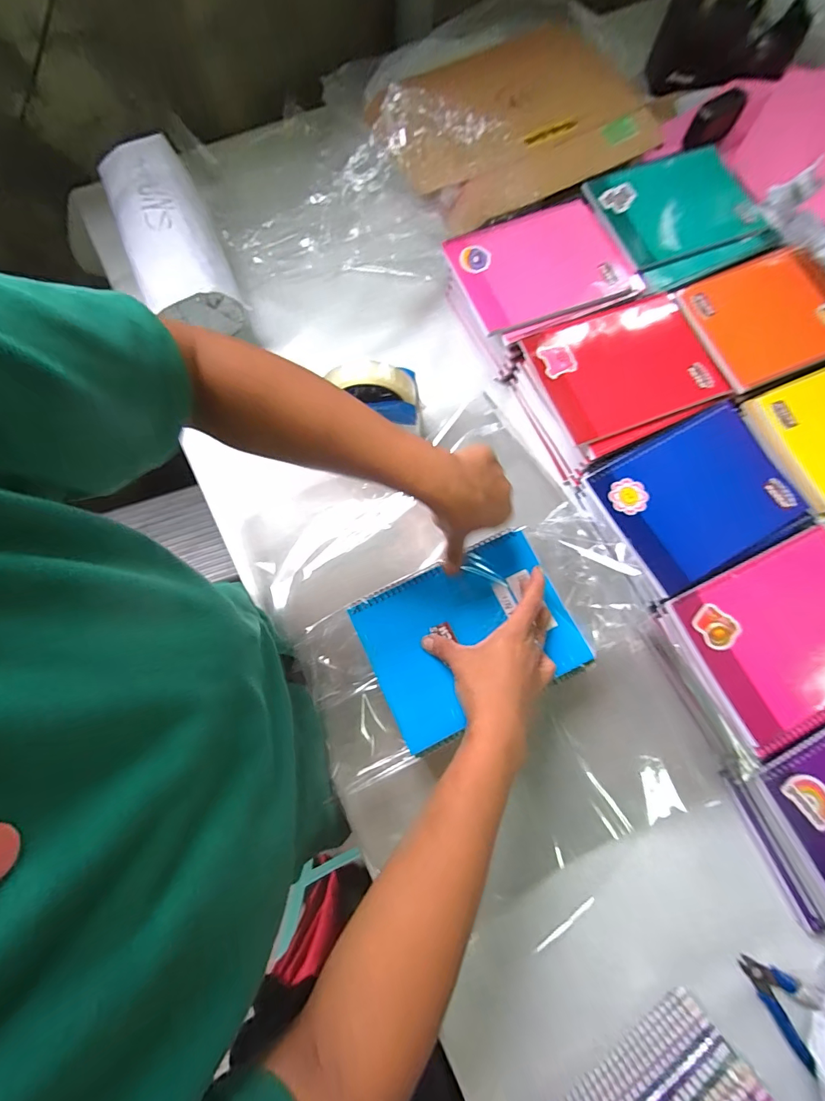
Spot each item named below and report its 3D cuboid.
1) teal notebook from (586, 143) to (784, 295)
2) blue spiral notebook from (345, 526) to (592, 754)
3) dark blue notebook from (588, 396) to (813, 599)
[{"bbox_3d":[0.349,-0.433,0.550,0.185,0.024,0.180,-23,77,-7],"label":"teal notebook"},{"bbox_3d":[0.056,0.082,0.417,0.194,0.012,0.151,-24,77,-7],"label":"blue spiral notebook"},{"bbox_3d":[0.306,-0.062,0.455,0.194,0.006,0.149,-28,78,-8],"label":"dark blue notebook"}]

